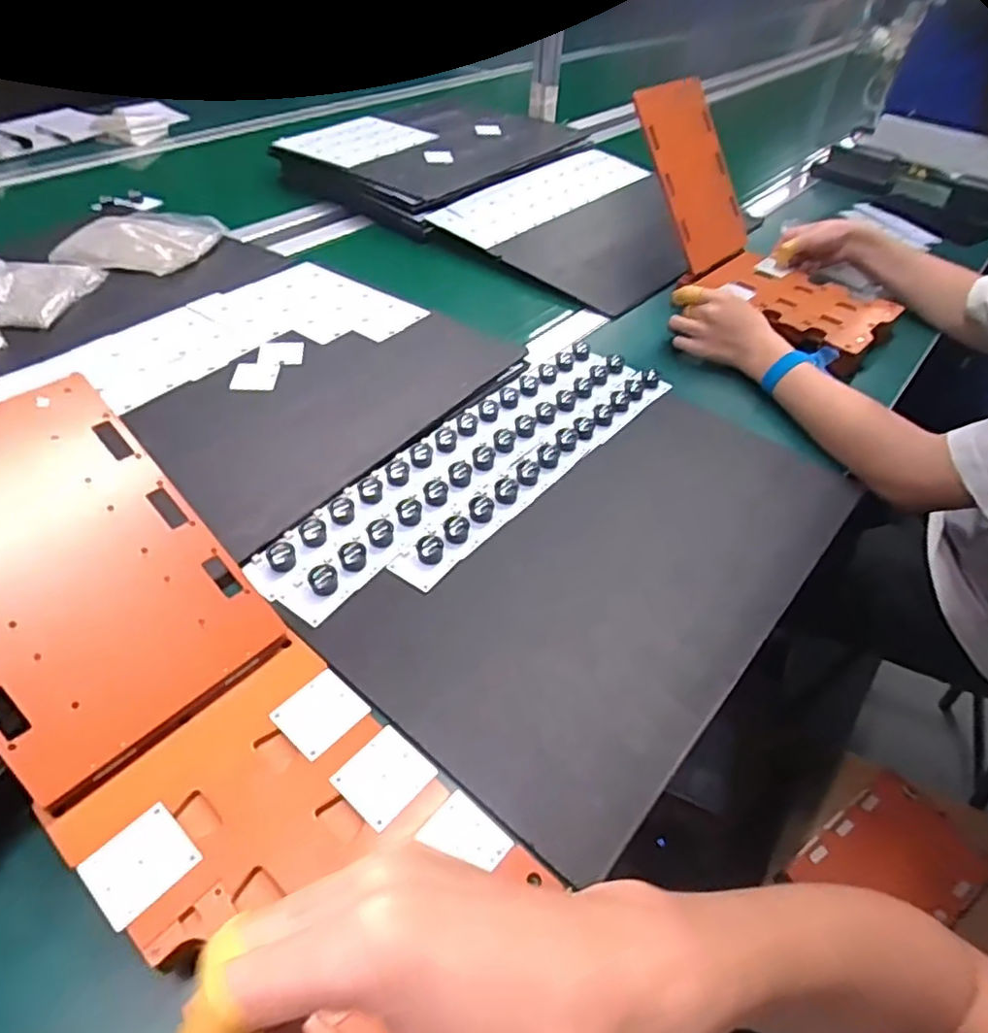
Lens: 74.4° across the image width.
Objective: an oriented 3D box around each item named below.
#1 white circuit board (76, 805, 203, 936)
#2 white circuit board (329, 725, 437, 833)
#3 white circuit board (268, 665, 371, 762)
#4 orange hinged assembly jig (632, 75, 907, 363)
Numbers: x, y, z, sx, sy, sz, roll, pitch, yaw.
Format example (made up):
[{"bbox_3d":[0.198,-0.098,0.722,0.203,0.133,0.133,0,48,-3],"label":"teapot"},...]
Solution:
[{"bbox_3d":[-0.190,0.185,0.349,0.045,0.004,0.048,33,52,25],"label":"white circuit board"},{"bbox_3d":[-0.065,0.154,0.389,0.045,0.004,0.047,34,52,26],"label":"white circuit board"},{"bbox_3d":[-0.111,0.125,0.416,0.045,0.004,0.047,35,53,26],"label":"white circuit board"},{"bbox_3d":[0.360,-0.393,0.838,0.370,0.225,0.175,34,52,26],"label":"orange hinged assembly jig"}]

